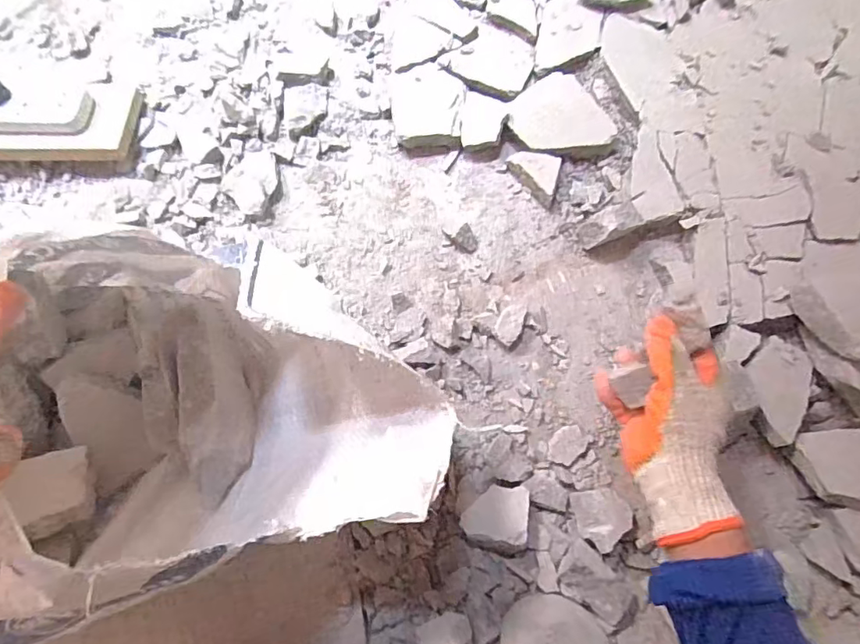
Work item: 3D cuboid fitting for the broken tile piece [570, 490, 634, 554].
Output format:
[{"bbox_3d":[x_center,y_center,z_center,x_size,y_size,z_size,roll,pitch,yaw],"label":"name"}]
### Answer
[{"bbox_3d":[0.176,0.197,0.541,0.056,0.011,0.057,-11,58,-4],"label":"broken tile piece"}]

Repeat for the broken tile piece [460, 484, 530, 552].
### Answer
[{"bbox_3d":[0.066,0.194,0.540,0.064,0.012,0.059,0,51,16],"label":"broken tile piece"}]

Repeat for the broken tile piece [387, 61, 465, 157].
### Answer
[{"bbox_3d":[-0.004,-0.258,0.656,0.086,0.026,0.103,-4,77,-1],"label":"broken tile piece"}]

